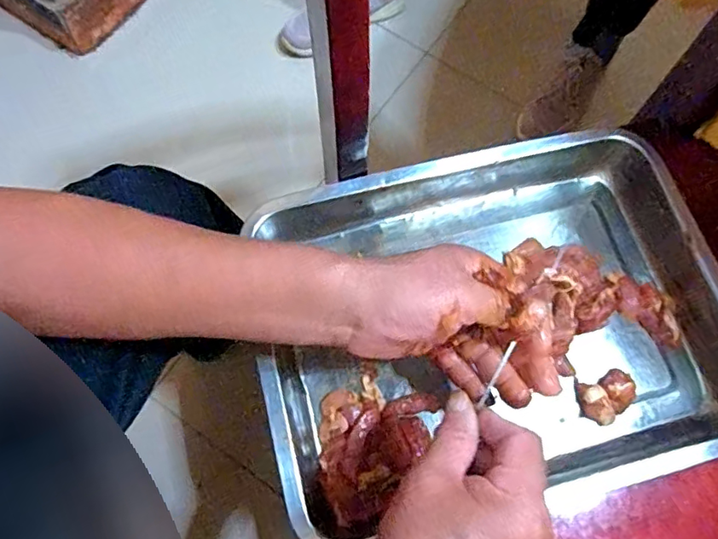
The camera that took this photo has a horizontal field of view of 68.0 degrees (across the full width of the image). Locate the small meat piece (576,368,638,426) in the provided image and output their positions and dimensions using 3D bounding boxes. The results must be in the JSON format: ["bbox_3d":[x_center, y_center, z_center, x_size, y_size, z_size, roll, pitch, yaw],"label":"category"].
[{"bbox_3d":[0.187,0.096,0.398,0.045,0.014,0.034,-19,72,-8],"label":"small meat piece"}]

